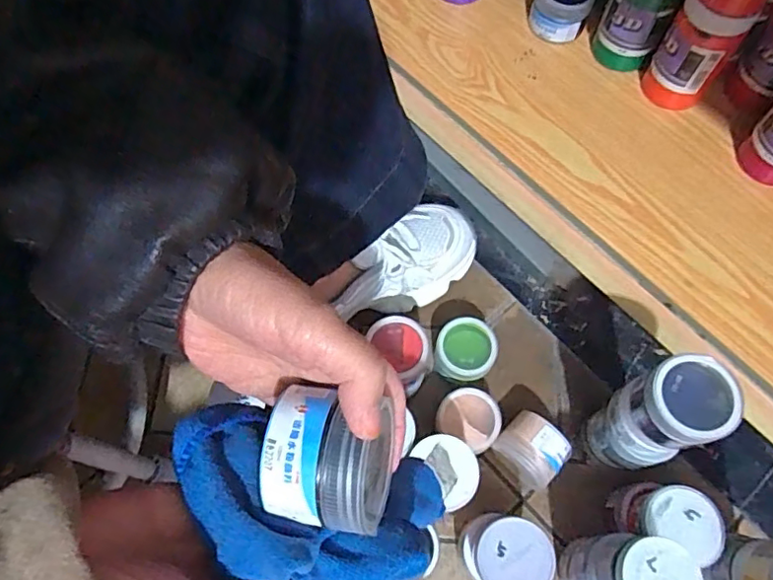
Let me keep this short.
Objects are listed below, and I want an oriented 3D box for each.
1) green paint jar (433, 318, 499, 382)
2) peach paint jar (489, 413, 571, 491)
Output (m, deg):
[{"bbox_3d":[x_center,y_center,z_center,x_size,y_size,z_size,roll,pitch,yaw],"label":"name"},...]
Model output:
[{"bbox_3d":[0.080,0.064,0.591,0.058,0.052,0.056,-1,67,1],"label":"green paint jar"},{"bbox_3d":[0.138,0.153,0.551,0.058,0.061,0.048,38,72,15],"label":"peach paint jar"}]

